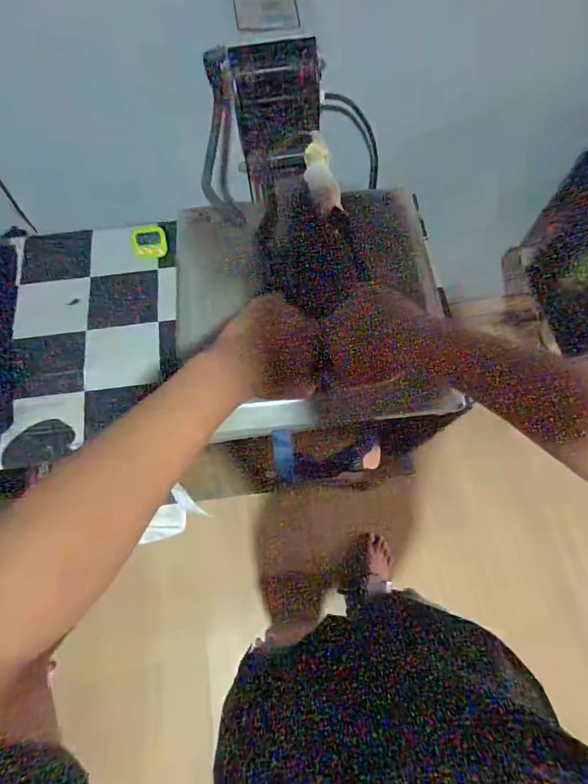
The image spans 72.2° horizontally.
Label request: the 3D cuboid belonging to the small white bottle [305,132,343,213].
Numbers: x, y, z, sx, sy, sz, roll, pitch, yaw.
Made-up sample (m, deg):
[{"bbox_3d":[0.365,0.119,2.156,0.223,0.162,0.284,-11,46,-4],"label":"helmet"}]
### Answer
[{"bbox_3d":[0.040,-0.305,0.567,0.028,0.103,0.039,30,72,35],"label":"small white bottle"}]

